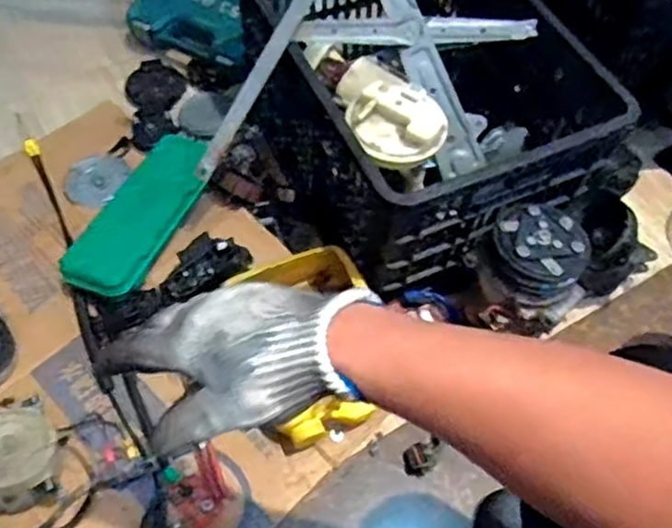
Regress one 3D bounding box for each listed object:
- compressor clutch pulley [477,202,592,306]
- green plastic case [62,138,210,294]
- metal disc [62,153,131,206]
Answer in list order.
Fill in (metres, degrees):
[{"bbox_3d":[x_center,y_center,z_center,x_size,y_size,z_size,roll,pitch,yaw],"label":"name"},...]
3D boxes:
[{"bbox_3d":[0.239,-0.016,0.820,0.109,0.058,0.112,-29,64,-19],"label":"compressor clutch pulley"},{"bbox_3d":[-0.265,-0.082,0.978,0.106,0.023,0.299,24,54,7],"label":"green plastic case"},{"bbox_3d":[-0.360,-0.128,1.038,0.097,0.008,0.083,-27,73,-22],"label":"metal disc"}]

